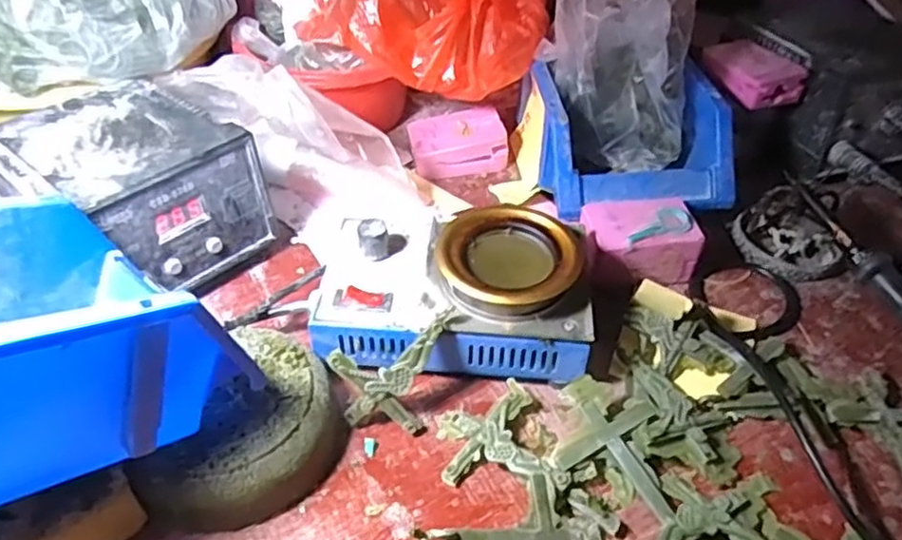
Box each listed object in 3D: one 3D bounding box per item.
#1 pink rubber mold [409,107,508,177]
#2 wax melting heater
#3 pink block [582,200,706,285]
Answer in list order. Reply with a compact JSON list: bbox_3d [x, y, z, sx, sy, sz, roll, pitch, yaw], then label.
[{"bbox_3d":[0.005,-0.099,0.544,0.071,0.023,0.050,-6,44,-7],"label":"pink rubber mold"},{"bbox_3d":[0.002,0.010,0.401,0.150,0.053,0.097,5,44,4],"label":"wax melting heater"},{"bbox_3d":[0.120,-0.018,0.449,0.068,0.035,0.044,-3,44,-5],"label":"pink block"}]

